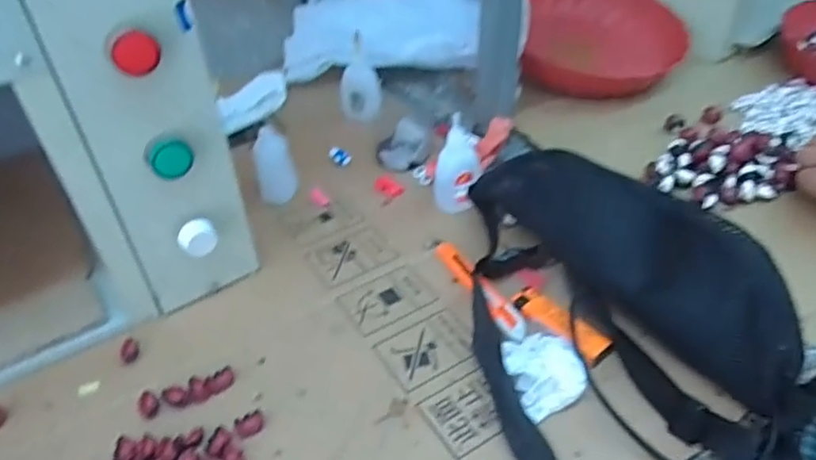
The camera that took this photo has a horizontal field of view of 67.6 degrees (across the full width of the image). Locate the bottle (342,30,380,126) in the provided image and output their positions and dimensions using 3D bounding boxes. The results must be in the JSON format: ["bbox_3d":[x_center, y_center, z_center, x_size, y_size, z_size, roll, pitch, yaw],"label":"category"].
[{"bbox_3d":[-0.053,-0.163,0.682,0.044,0.089,0.034,-7,42,-6],"label":"bottle"}]

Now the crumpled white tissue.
[{"bbox_3d":[0.095,0.097,0.432,0.049,0.015,0.064,-12,44,-12],"label":"crumpled white tissue"}]

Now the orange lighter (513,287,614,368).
[{"bbox_3d":[0.116,0.069,0.463,0.026,0.010,0.078,-29,50,-27],"label":"orange lighter"}]

